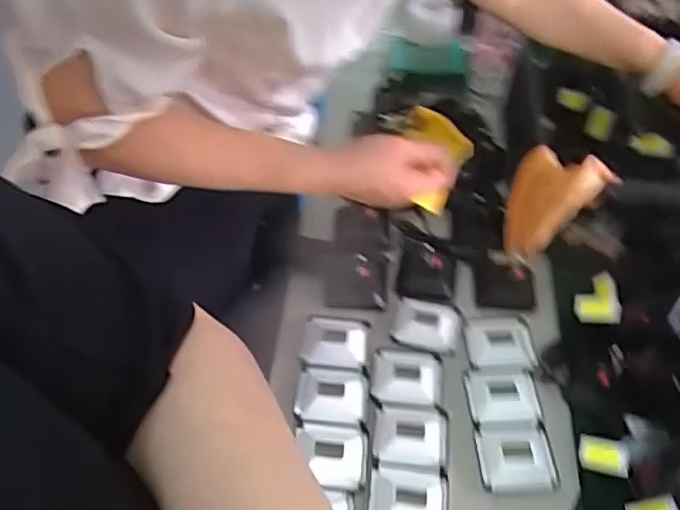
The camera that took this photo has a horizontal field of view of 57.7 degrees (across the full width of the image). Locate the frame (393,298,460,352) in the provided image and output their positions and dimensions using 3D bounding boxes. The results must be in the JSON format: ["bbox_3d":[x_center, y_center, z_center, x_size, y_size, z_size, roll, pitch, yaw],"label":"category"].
[{"bbox_3d":[0.107,0.084,0.749,0.075,0.014,0.063,16,51,10],"label":"frame"}]

